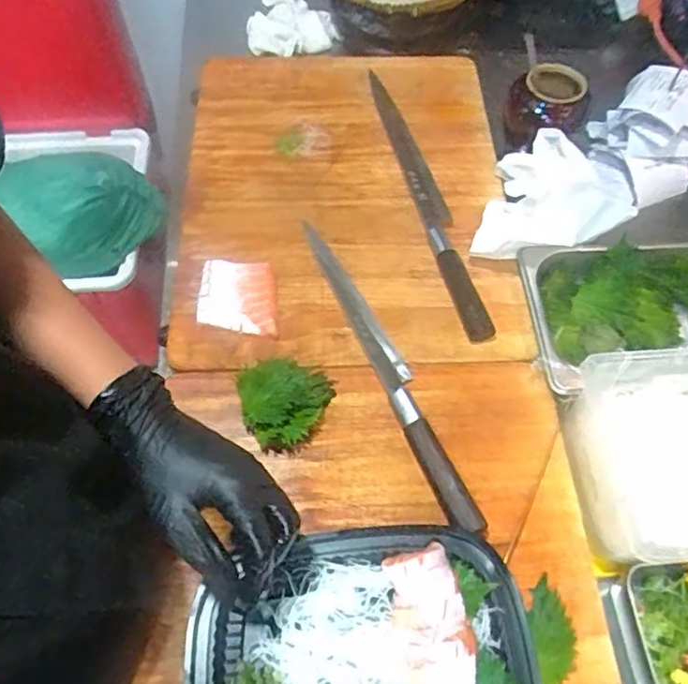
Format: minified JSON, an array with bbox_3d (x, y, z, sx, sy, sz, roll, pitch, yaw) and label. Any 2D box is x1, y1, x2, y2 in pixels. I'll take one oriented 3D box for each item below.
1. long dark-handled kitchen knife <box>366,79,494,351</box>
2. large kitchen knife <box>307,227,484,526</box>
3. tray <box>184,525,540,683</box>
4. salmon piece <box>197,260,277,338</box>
[{"bbox_3d":[0.096,-0.183,0.696,0.037,0.015,0.432,-11,59,-7],"label":"long dark-handled kitchen knife"},{"bbox_3d":[0.040,0.013,0.578,0.033,0.022,0.366,-20,61,-11],"label":"large kitchen knife"},{"bbox_3d":[0.012,0.237,0.436,0.247,0.031,0.178,-4,59,-2],"label":"tray"},{"bbox_3d":[-0.112,-0.046,0.615,0.079,0.010,0.087,0,59,0],"label":"salmon piece"}]

